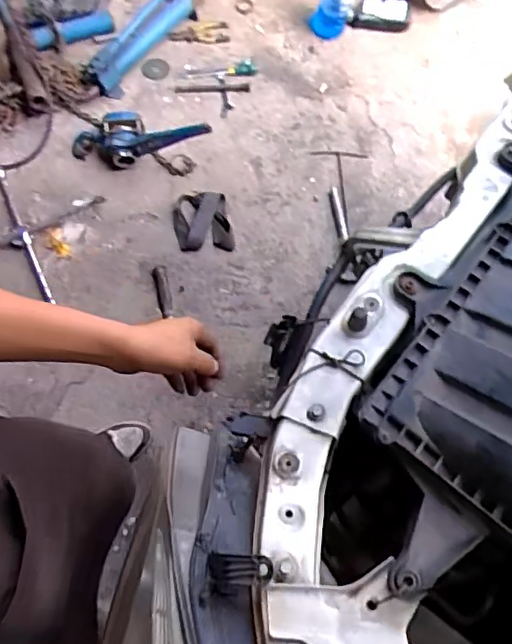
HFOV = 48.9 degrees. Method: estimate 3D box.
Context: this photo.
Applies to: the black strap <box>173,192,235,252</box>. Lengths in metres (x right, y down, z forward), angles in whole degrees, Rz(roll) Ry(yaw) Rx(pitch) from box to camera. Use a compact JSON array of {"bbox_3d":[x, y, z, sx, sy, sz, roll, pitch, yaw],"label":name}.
[{"bbox_3d":[-0.154,-0.288,1.612,0.156,0.040,0.183,-9,68,-7],"label":"black strap"}]

